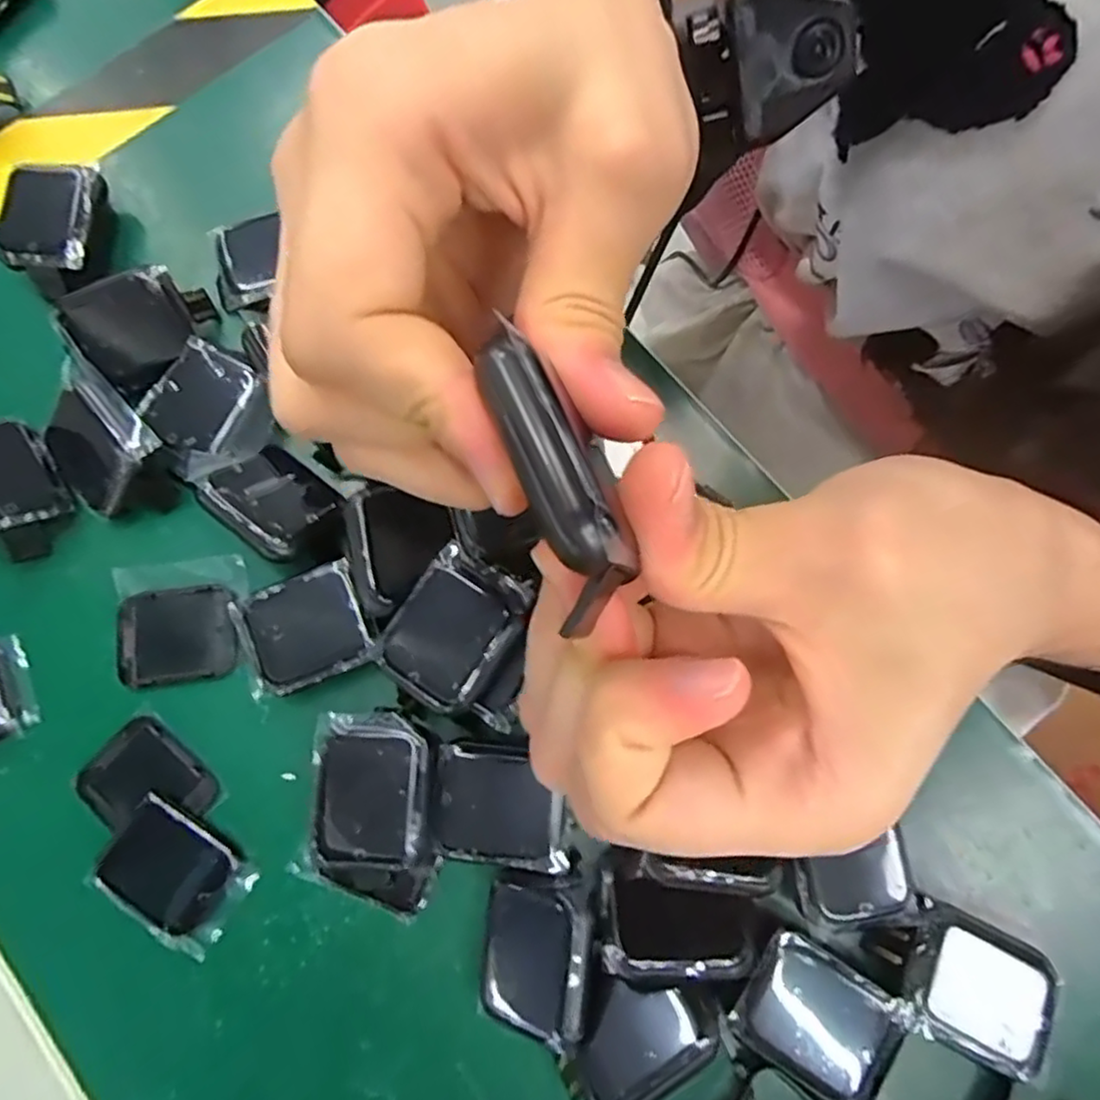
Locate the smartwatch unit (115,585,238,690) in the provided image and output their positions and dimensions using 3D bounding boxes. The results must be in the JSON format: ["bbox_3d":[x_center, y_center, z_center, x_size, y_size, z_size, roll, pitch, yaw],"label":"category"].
[{"bbox_3d":[-0.131,0.030,0.233,0.040,0.004,0.033,-10,77,-1],"label":"smartwatch unit"}]

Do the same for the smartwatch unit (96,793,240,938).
[{"bbox_3d":[-0.122,0.101,0.214,0.038,0.008,0.030,32,80,8],"label":"smartwatch unit"}]

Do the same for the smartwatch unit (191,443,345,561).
[{"bbox_3d":[-0.096,-0.018,0.228,0.036,0.007,0.033,39,51,4],"label":"smartwatch unit"}]

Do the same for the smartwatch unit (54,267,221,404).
[{"bbox_3d":[-0.149,-0.083,0.244,0.045,0.007,0.037,-34,117,-8],"label":"smartwatch unit"}]

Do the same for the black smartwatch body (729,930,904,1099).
[{"bbox_3d":[0.079,0.138,0.197,0.042,0.016,0.033,34,80,8],"label":"black smartwatch body"}]

